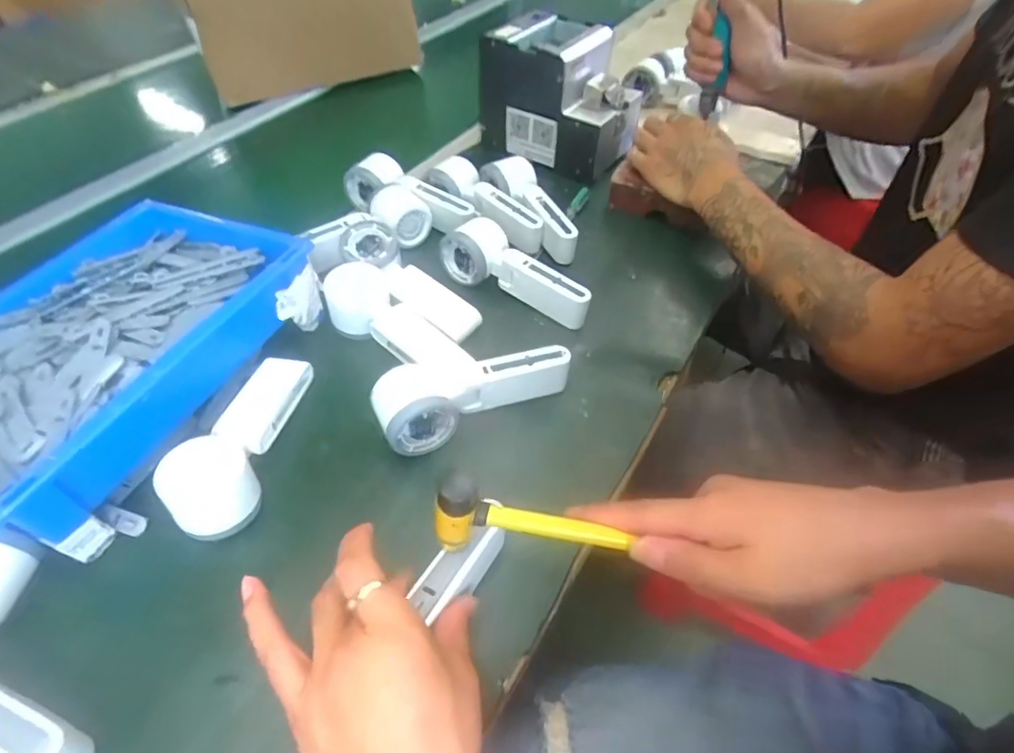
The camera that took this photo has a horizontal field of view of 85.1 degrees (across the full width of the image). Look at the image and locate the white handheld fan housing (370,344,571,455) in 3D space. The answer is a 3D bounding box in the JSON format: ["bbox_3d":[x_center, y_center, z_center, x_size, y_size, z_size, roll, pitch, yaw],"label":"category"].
[{"bbox_3d":[-0.028,0.008,0.459,0.168,0.064,0.050,-22,52,-18],"label":"white handheld fan housing"}]

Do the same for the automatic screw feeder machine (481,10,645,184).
[{"bbox_3d":[0.068,-0.361,0.740,0.187,0.163,0.118,21,52,18],"label":"automatic screw feeder machine"}]

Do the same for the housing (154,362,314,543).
[{"bbox_3d":[-0.214,0.043,0.445,0.061,0.044,0.170,2,49,2],"label":"housing"}]

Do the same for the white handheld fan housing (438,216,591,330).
[{"bbox_3d":[0.010,-0.105,0.568,0.171,0.059,0.054,30,56,24],"label":"white handheld fan housing"}]

